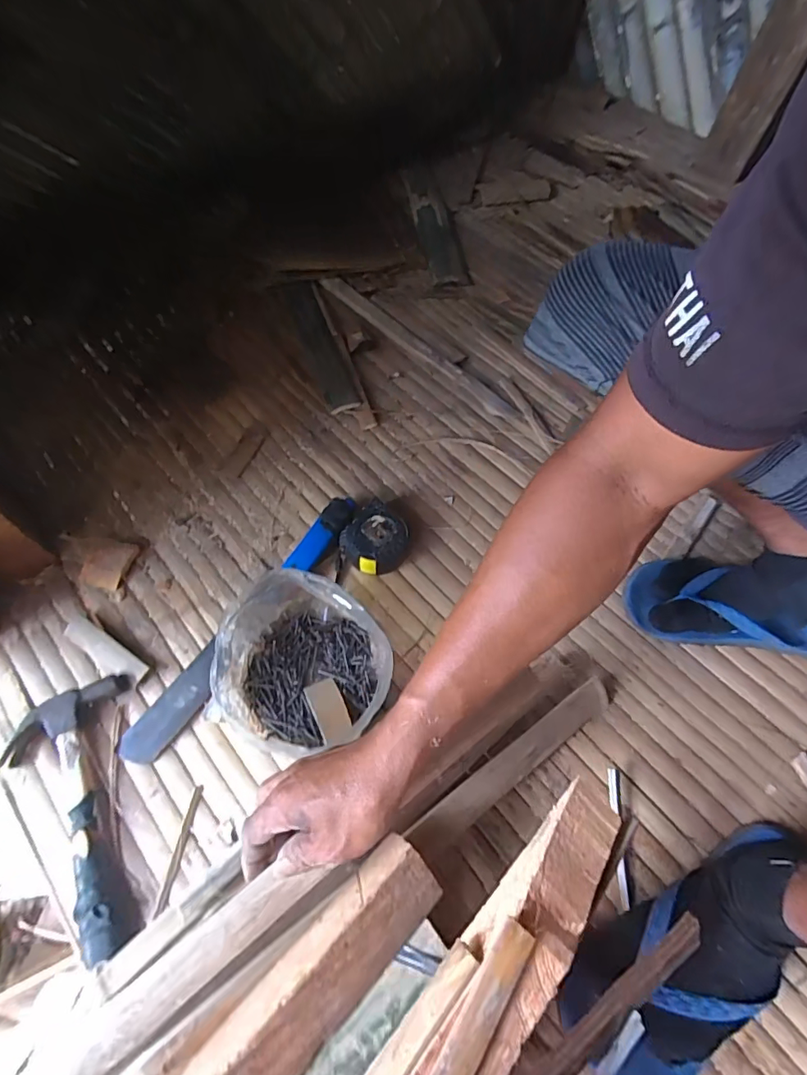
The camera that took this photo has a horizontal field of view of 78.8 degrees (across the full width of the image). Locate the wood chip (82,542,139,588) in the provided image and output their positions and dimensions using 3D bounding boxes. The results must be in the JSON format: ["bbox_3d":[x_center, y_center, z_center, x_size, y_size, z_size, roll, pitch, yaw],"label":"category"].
[{"bbox_3d":[-0.350,0.033,0.589,0.051,0.017,0.054,6,59,1],"label":"wood chip"}]

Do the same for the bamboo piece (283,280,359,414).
[{"bbox_3d":[-0.139,-0.319,0.806,0.056,0.019,0.306,-16,61,-12],"label":"bamboo piece"}]

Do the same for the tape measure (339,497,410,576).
[{"bbox_3d":[-0.034,0.004,0.606,0.075,0.043,0.076,1,59,-2],"label":"tape measure"}]

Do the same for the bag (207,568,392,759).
[{"bbox_3d":[-0.103,0.133,0.492,0.167,0.106,0.152,27,62,13],"label":"bag"}]

